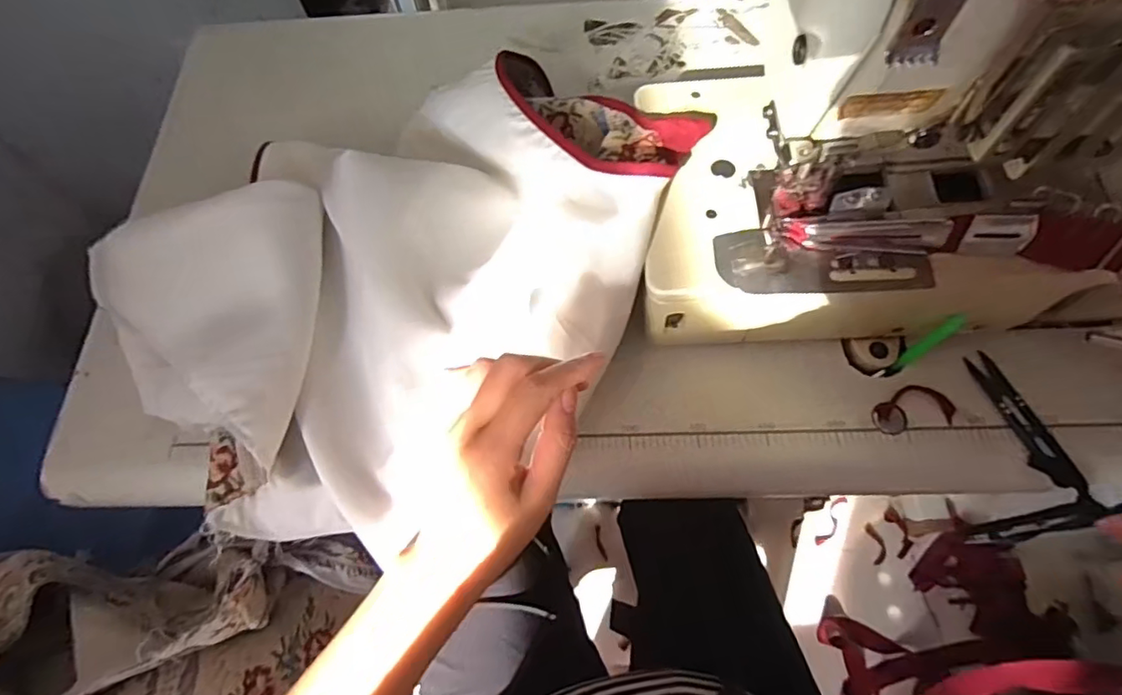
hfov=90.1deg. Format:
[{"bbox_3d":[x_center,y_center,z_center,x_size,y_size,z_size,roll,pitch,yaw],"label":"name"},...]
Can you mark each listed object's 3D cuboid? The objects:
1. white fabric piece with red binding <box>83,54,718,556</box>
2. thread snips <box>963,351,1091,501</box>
[{"bbox_3d":[-0.126,-0.057,0.423,0.423,0.131,0.284,-37,69,-12],"label":"white fabric piece with red binding"},{"bbox_3d":[0.343,0.056,0.414,0.026,0.005,0.115,-20,67,-6],"label":"thread snips"}]

